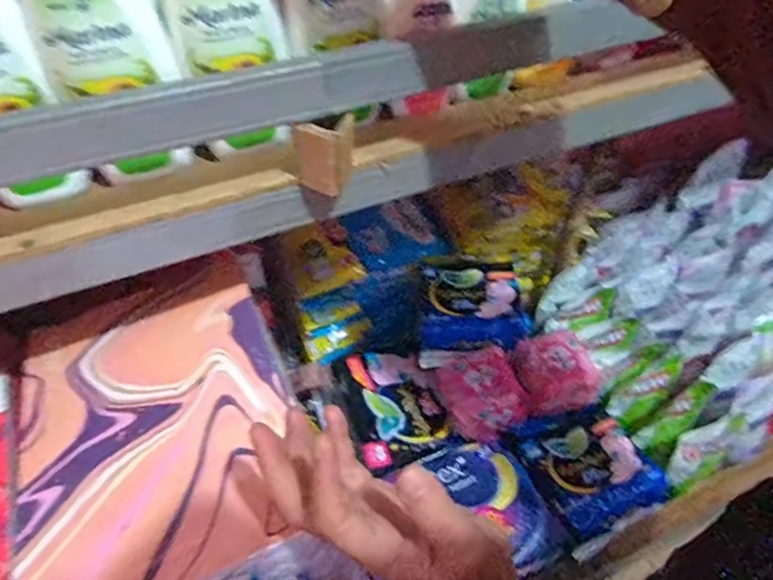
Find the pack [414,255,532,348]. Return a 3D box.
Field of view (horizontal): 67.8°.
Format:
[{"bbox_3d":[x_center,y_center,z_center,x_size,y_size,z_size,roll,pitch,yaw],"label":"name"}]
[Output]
[{"bbox_3d":[0.102,0.011,0.708,0.133,0.038,0.131,-6,47,-5],"label":"pack"}]

